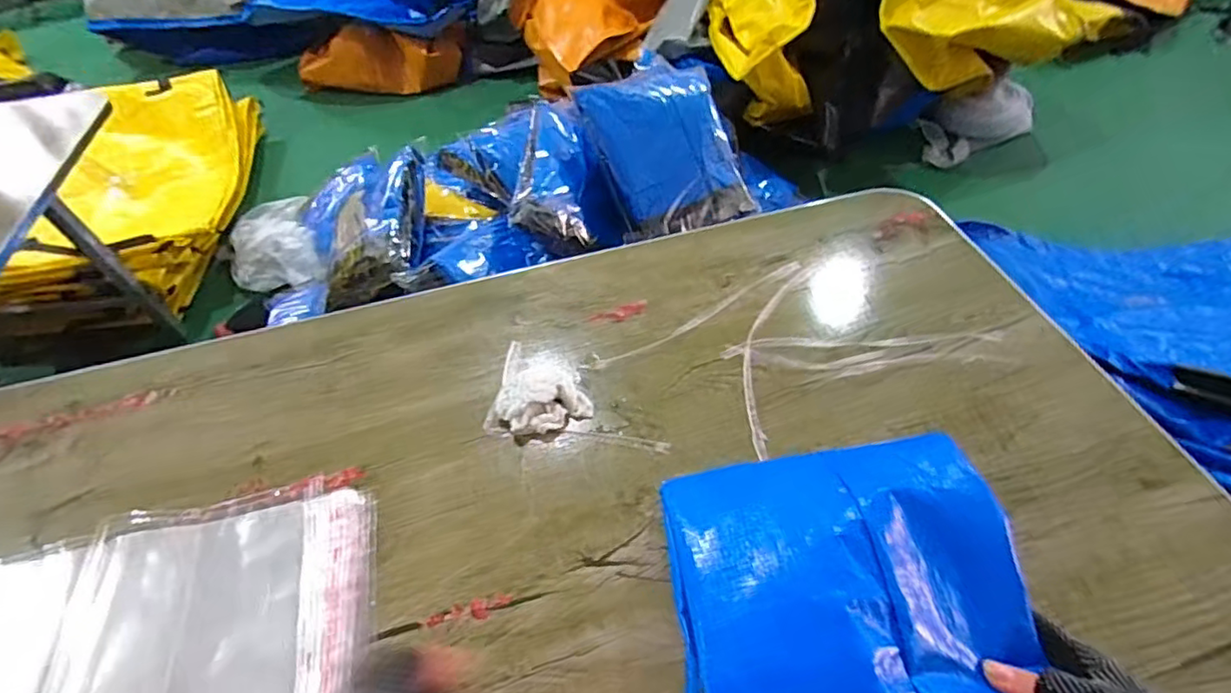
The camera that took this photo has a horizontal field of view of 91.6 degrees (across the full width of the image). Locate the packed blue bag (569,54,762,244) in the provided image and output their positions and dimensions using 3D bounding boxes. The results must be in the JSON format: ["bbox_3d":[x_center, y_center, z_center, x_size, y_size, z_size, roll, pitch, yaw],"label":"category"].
[{"bbox_3d":[0.087,-0.344,1.034,0.247,0.069,0.301,-22,94,-16],"label":"packed blue bag"}]

